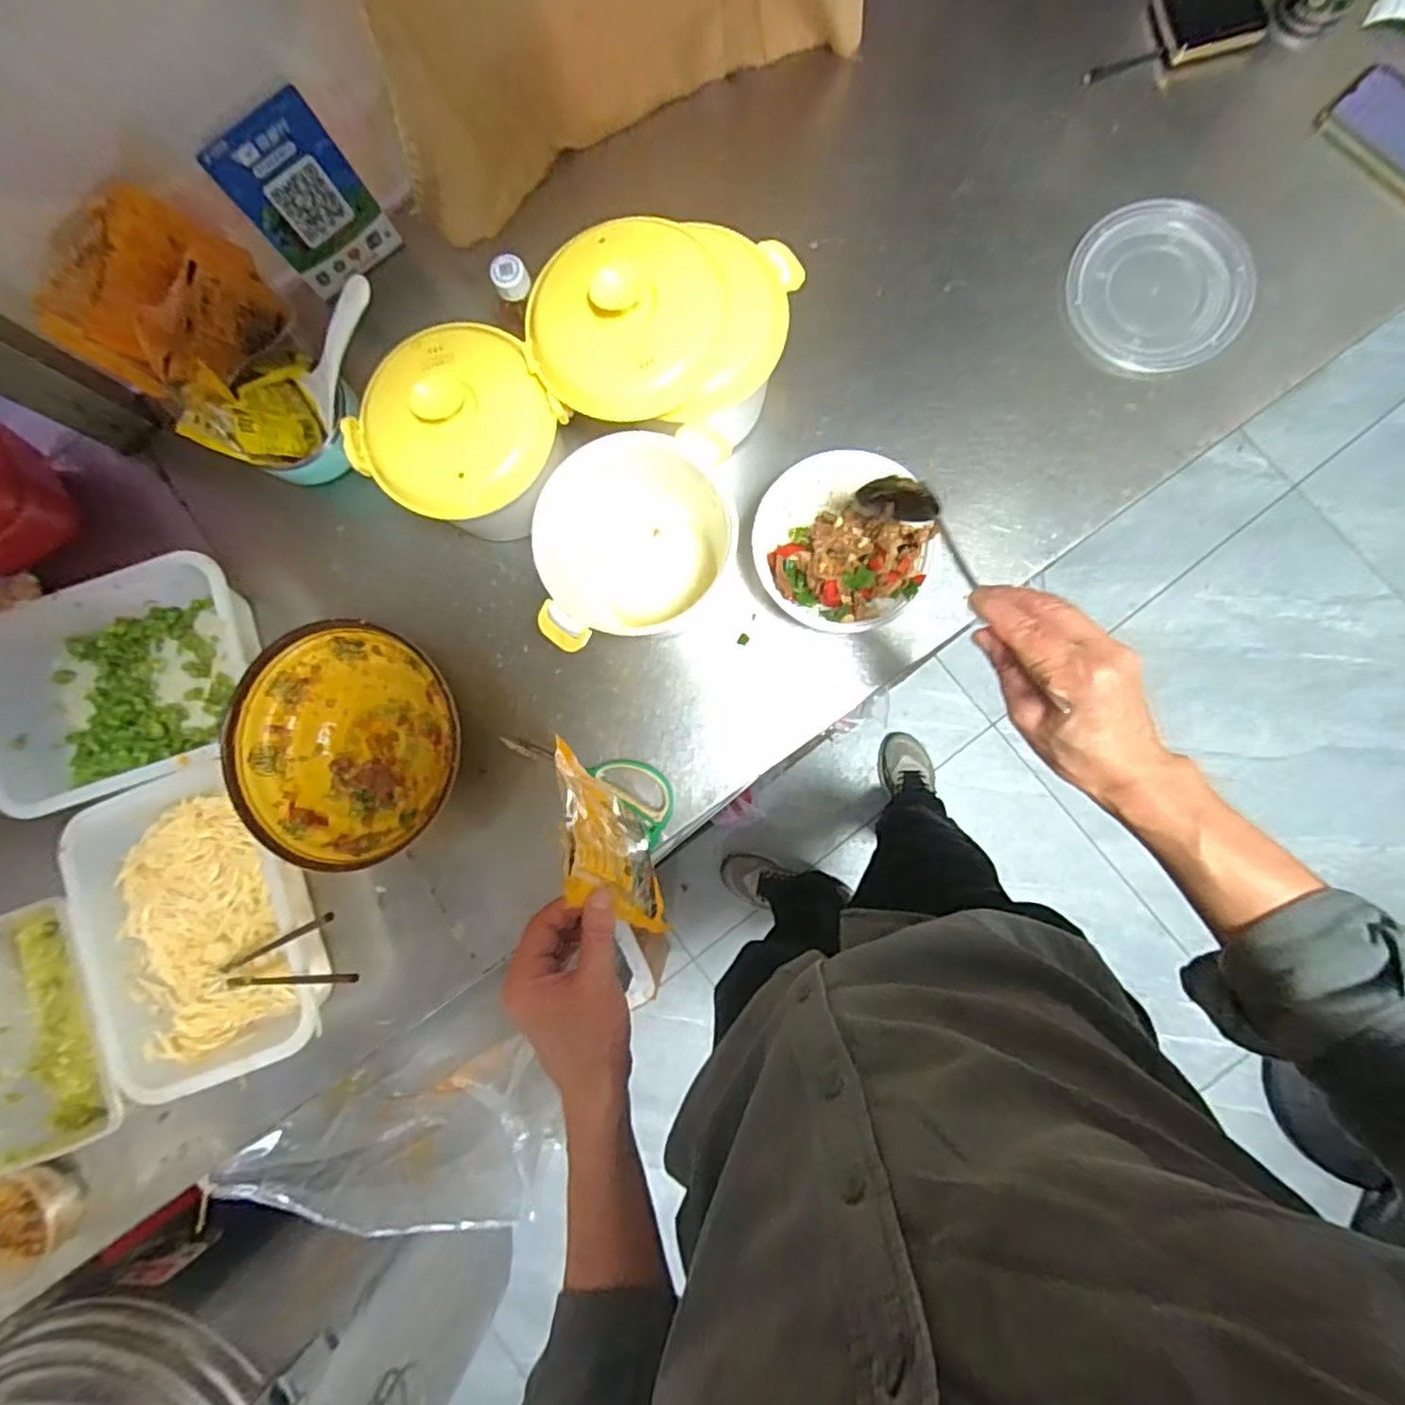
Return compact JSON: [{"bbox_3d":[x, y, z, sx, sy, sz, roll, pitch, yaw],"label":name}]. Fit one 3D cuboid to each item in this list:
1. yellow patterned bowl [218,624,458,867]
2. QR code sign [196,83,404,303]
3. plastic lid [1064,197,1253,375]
[{"bbox_3d":[-0.328,0.040,0.620,0.214,0.077,0.221,-22,84,2],"label":"yellow patterned bowl"},{"bbox_3d":[-0.384,-0.489,0.629,0.104,0.140,0.007,-36,65,2],"label":"QR code sign"},{"bbox_3d":[0.453,-0.406,0.633,0.166,0.019,0.152,0,91,6],"label":"plastic lid"}]

